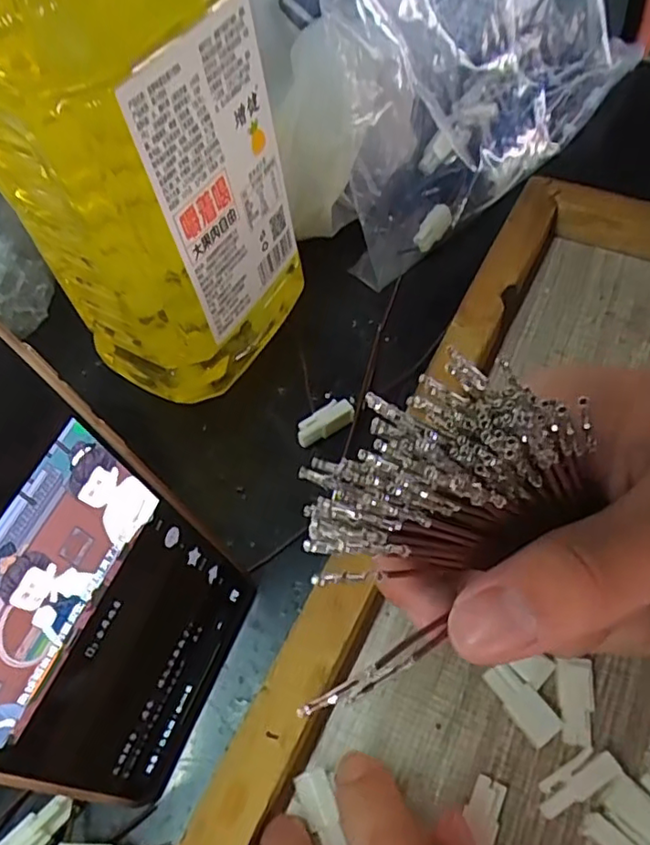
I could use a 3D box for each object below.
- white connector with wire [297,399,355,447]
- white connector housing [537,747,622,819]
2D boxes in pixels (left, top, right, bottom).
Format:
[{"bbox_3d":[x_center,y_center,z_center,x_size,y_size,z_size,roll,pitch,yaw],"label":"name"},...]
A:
[{"bbox_3d":[-0.001,0.000,0.260,0.026,0.010,0.010,-32,61,-13],"label":"white connector with wire"},{"bbox_3d":[0.074,0.106,0.183,0.026,0.008,0.010,-28,60,-11],"label":"white connector housing"}]

